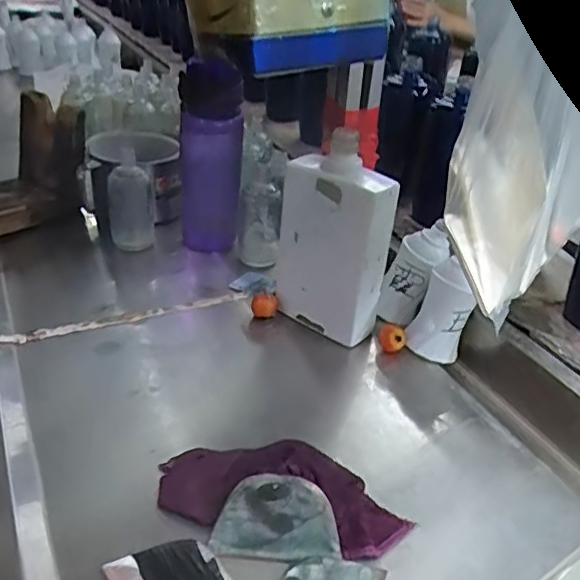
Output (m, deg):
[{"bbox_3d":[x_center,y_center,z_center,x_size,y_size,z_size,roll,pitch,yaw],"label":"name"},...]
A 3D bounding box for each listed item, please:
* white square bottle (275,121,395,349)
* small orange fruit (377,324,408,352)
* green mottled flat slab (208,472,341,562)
[{"bbox_3d":[0.039,-0.041,0.592,0.057,0.190,0.105,-23,41,-33],"label":"white square bottle"},{"bbox_3d":[0.105,0.050,0.610,0.024,0.026,0.031,0,33,-3],"label":"small orange fruit"},{"bbox_3d":[-0.010,0.154,0.404,0.082,0.006,0.053,3,68,2],"label":"green mottled flat slab"}]

